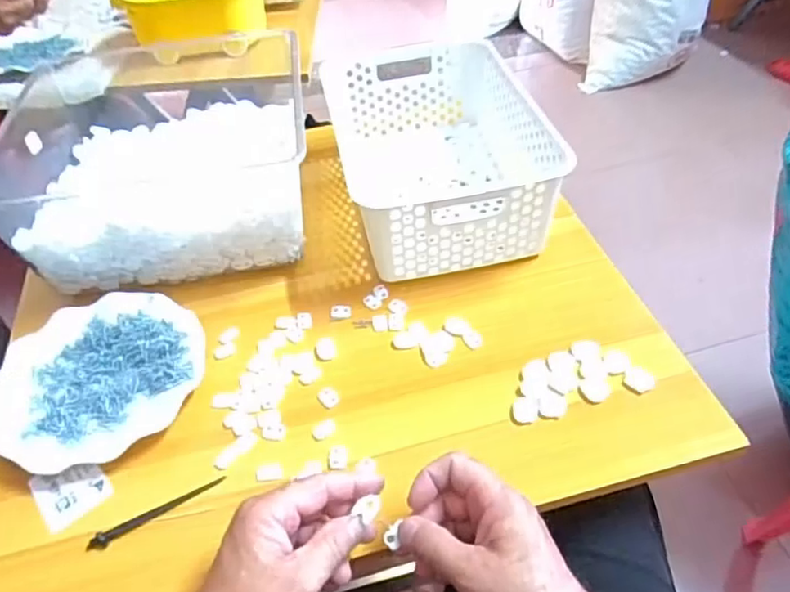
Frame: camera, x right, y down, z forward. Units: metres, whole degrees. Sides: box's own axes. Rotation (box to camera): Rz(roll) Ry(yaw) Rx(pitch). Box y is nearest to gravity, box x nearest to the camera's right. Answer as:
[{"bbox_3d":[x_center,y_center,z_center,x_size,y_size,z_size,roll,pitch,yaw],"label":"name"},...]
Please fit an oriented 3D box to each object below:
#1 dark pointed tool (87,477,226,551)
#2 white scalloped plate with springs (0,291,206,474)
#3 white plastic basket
[{"bbox_3d":[-0.179,0.163,0.471,0.103,0.007,0.009,-24,48,-18],"label":"dark pointed tool"},{"bbox_3d":[-0.264,0.070,0.560,0.180,0.023,0.169,-3,45,3],"label":"white scalloped plate with springs"},{"bbox_3d":[0.048,-0.162,0.696,0.218,0.111,0.311,-10,45,-5],"label":"white plastic basket"}]

